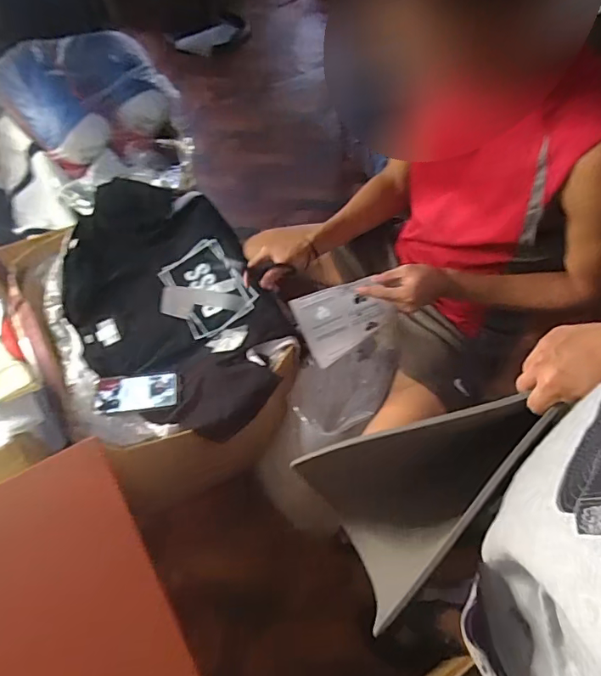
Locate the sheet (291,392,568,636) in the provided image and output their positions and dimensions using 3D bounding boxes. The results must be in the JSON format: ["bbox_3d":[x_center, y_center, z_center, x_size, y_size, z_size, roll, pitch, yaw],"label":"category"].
[{"bbox_3d":[0.148,0.182,0.596,0.194,0.332,0.188,-6,53,-31],"label":"sheet"}]

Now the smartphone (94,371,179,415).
[{"bbox_3d":[-0.336,0.110,0.984,0.163,0.014,0.082,-6,56,-3],"label":"smartphone"}]

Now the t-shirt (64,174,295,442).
[{"bbox_3d":[-0.302,-0.097,1.087,0.424,0.101,0.735,-22,58,-13],"label":"t-shirt"}]

